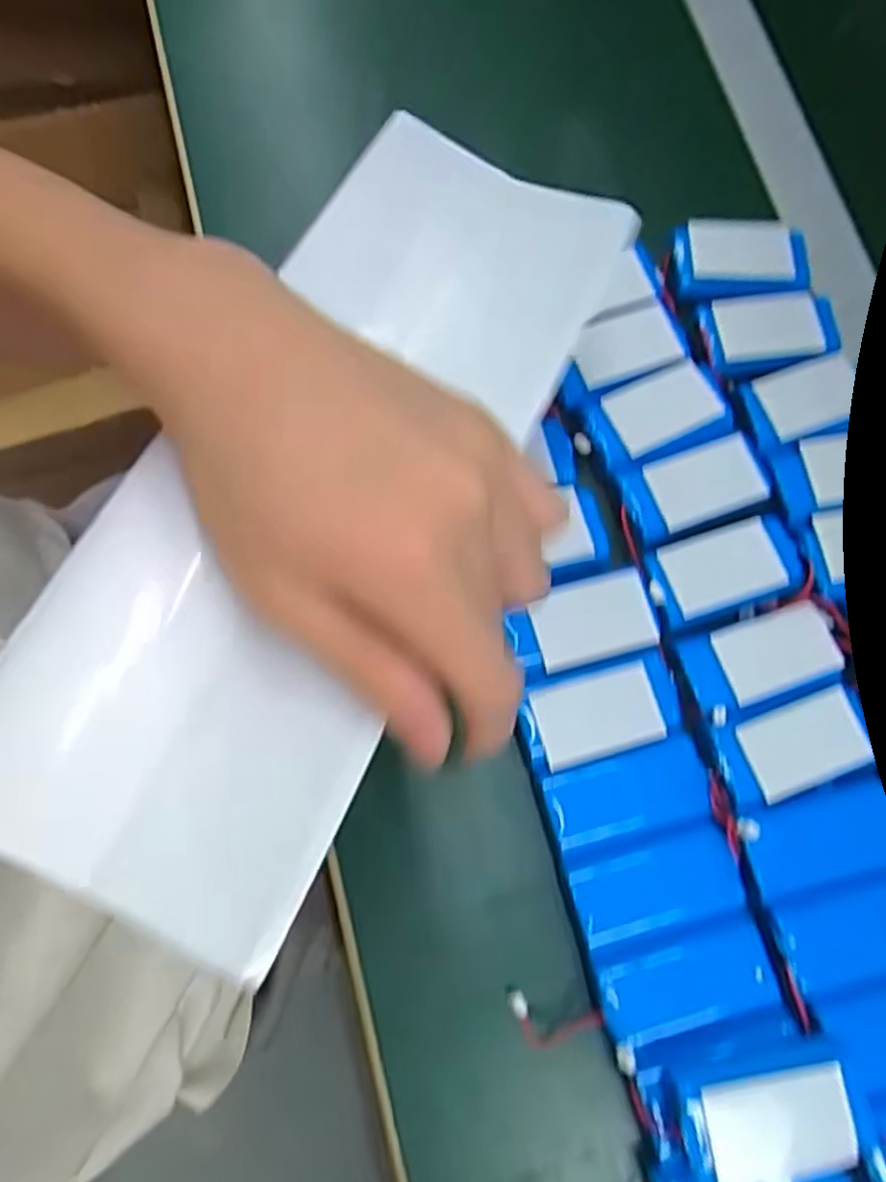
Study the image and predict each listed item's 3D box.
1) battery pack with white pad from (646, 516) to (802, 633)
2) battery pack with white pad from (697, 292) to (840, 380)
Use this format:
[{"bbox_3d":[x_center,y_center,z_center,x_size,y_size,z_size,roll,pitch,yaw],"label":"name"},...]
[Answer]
[{"bbox_3d":[0.123,-0.009,0.320,0.063,0.005,0.037,-16,77,-9],"label":"battery pack with white pad"},{"bbox_3d":[0.155,-0.122,0.347,0.057,0.012,0.037,-6,76,-7],"label":"battery pack with white pad"}]

